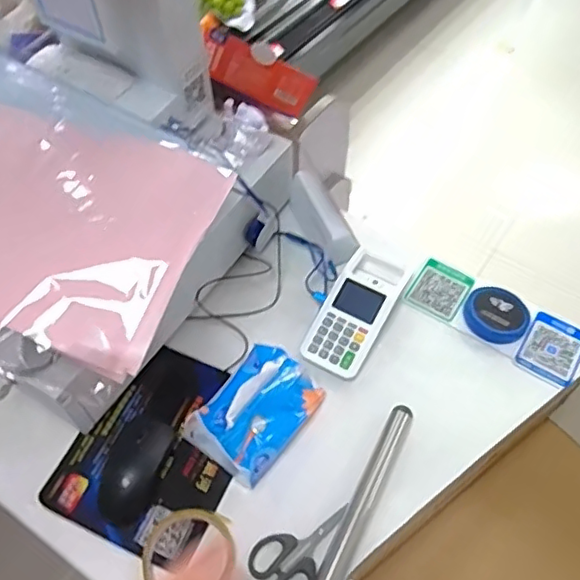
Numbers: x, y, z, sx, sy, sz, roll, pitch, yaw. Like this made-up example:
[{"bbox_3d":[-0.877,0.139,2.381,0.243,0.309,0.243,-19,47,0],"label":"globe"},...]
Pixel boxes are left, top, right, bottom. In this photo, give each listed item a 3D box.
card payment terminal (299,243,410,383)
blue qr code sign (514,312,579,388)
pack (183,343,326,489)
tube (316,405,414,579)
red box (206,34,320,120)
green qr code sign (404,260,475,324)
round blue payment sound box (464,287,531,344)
[{"bbox_3d":[0.084,0.021,0.726,0.077,0.041,0.174,26,61,16],"label":"card payment terminal"},{"bbox_3d":[0.320,0.073,0.720,0.068,0.010,0.090,30,65,17],"label":"blue qr code sign"},{"bbox_3d":[-0.039,0.122,0.630,0.099,0.079,0.131,34,63,20],"label":"pack"},{"bbox_3d":[0.074,0.225,0.609,0.028,0.021,0.237,24,60,15],"label":"tube"},{"bbox_3d":[-0.038,-0.260,0.725,0.137,0.059,0.024,20,54,-21],"label":"red box"},{"bbox_3d":[0.196,0.000,0.770,0.067,0.007,0.081,27,61,17],"label":"green qr code sign"},{"bbox_3d":[0.257,0.030,0.733,0.076,0.022,0.067,30,62,18],"label":"round blue payment sound box"}]

